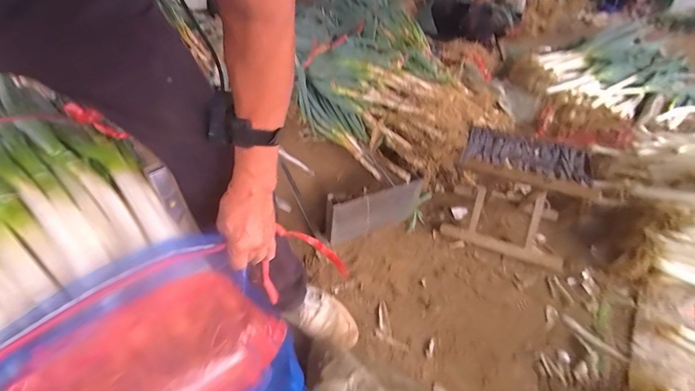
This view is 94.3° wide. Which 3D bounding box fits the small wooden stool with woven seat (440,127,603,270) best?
[{"bbox_3d":[0.466,-0.013,0.915,0.322,0.264,0.262,18,42,24],"label":"small wooden stool with woven seat"}]

